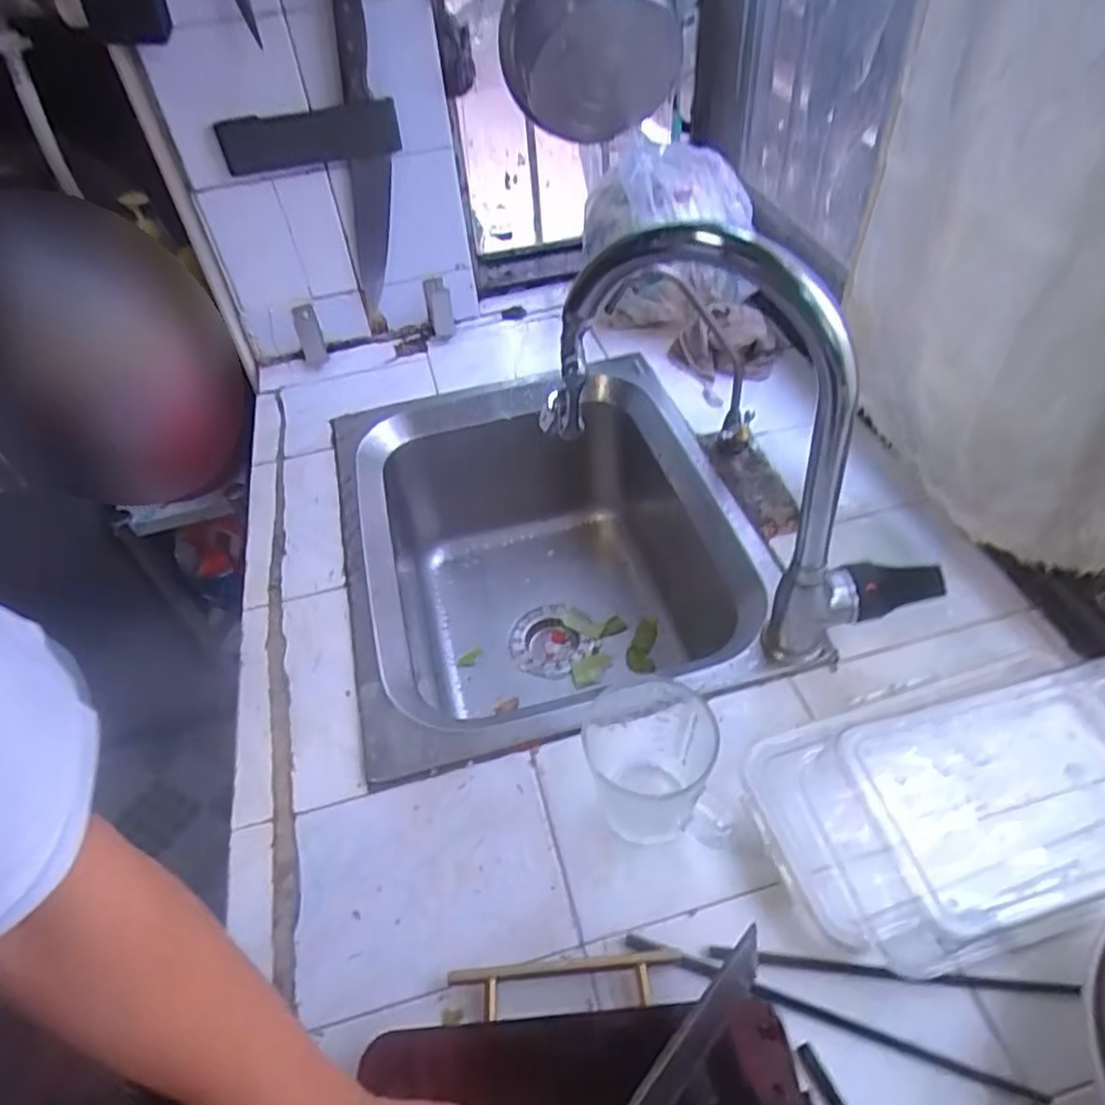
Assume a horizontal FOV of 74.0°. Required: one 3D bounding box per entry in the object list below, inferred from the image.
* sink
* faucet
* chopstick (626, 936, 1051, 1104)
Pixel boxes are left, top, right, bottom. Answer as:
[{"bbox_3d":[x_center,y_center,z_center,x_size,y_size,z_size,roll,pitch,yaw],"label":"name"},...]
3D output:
[{"bbox_3d":[0.006,0.048,0.837,0.411,0.271,0.470,-14,47,-7],"label":"sink"},{"bbox_3d":[0.134,-0.068,0.536,0.312,0.329,0.069,18,51,21],"label":"faucet"},{"bbox_3d":[0.164,0.280,0.446,0.244,0.010,0.011,13,50,17],"label":"chopstick"}]

